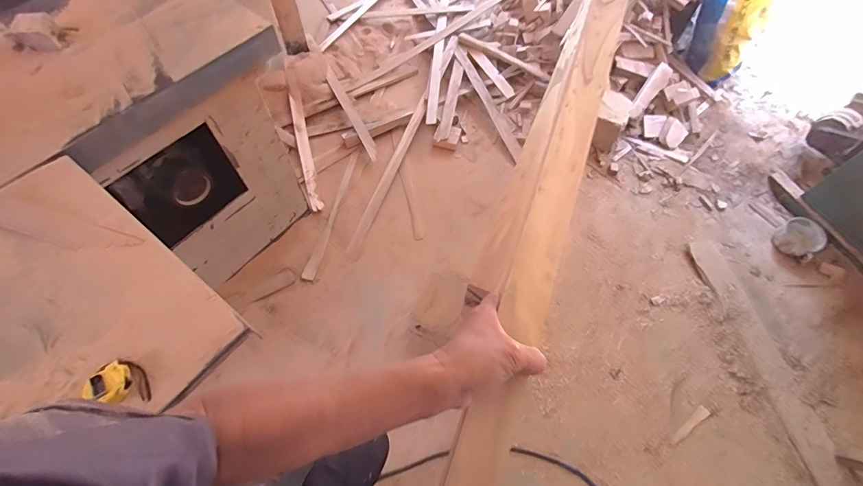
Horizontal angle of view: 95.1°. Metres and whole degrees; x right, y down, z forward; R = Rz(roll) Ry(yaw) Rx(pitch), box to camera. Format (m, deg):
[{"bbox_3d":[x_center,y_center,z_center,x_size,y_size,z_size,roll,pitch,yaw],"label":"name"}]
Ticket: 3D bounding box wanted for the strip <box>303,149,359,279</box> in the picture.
[{"bbox_3d":[-0.444,-0.141,1.776,0.054,0.016,0.673,9,62,6],"label":"strip"}]

